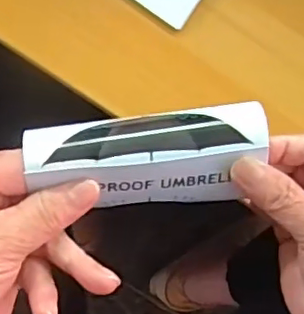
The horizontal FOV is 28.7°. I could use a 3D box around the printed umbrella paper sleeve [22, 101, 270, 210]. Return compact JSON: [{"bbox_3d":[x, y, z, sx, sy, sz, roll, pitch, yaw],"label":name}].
[{"bbox_3d":[-0.002,0.000,0.295,0.115,0.024,0.046,-4,86,-7],"label":"printed umbrella paper sleeve"}]

